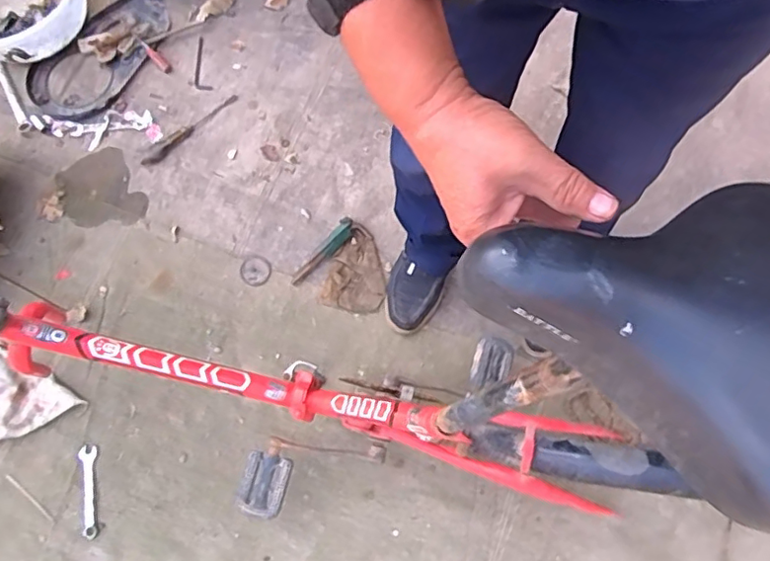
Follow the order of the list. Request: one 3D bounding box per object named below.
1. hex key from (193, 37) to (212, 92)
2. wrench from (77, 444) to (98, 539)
[{"bbox_3d":[-0.410,-0.484,1.267,0.036,0.012,0.118,-2,93,1],"label":"hex key"},{"bbox_3d":[-0.521,0.369,0.992,0.032,0.007,0.153,-9,71,-2],"label":"wrench"}]

